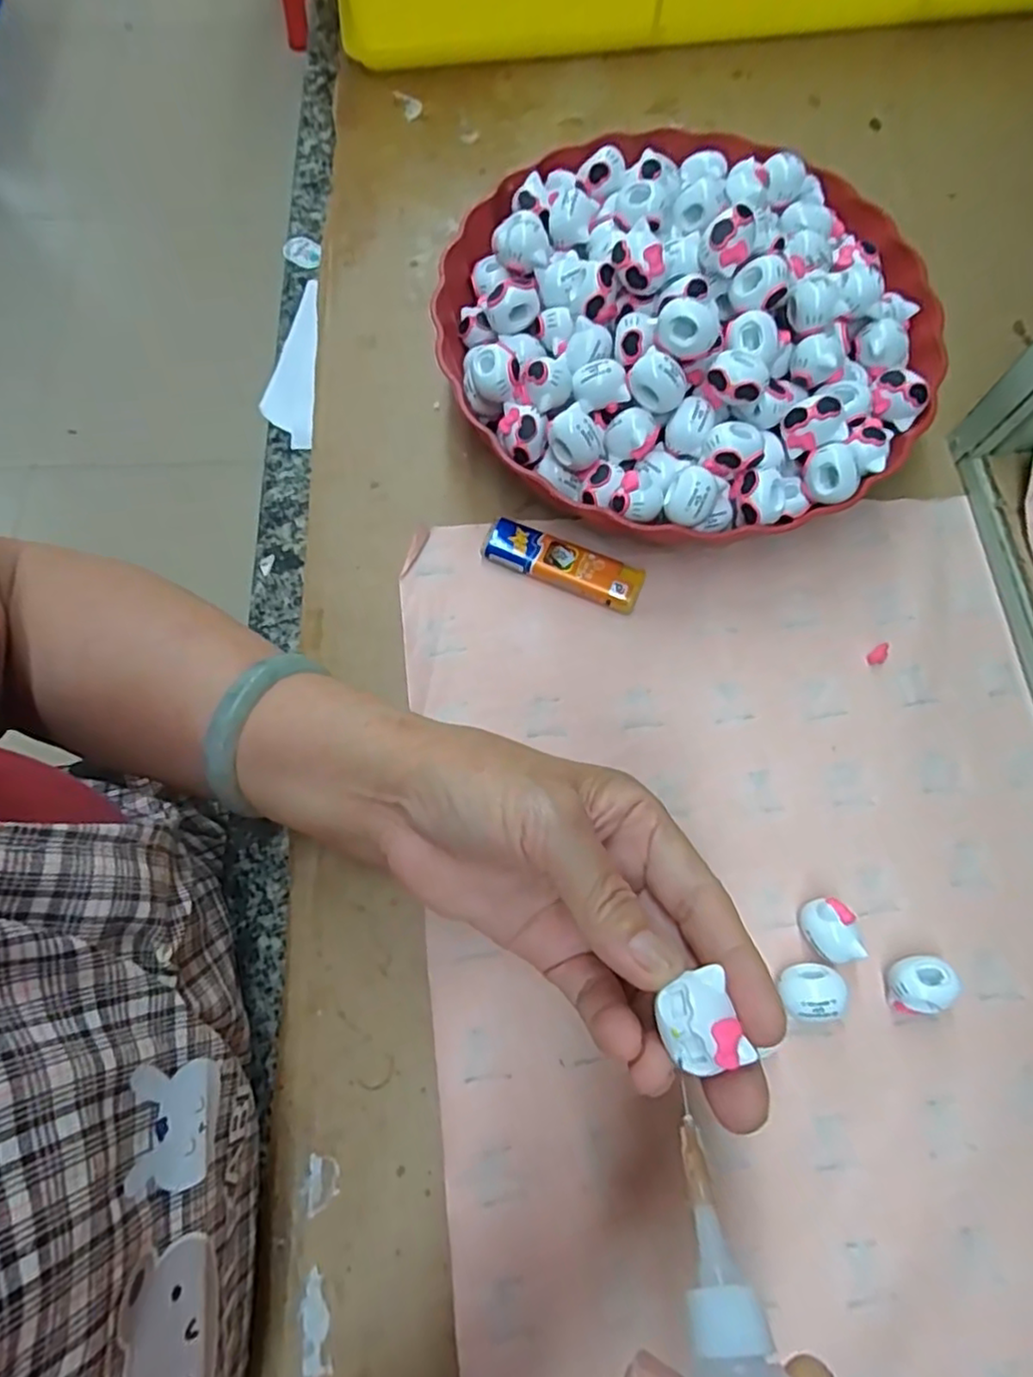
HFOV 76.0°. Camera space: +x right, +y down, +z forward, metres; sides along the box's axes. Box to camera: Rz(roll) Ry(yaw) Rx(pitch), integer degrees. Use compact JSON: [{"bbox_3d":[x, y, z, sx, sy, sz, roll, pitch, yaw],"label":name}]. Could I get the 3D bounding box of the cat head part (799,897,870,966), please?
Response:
[{"bbox_3d":[0.129,0.101,0.274,0.018,0.021,0.025,-25,74,-8],"label":"cat head part"}]

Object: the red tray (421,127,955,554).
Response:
[{"bbox_3d":[0.085,-0.182,0.330,0.242,0.080,0.238,-38,76,-11],"label":"red tray"}]

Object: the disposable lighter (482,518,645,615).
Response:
[{"bbox_3d":[0.023,-0.061,0.328,0.080,0.012,0.024,23,74,7],"label":"disposable lighter"}]

